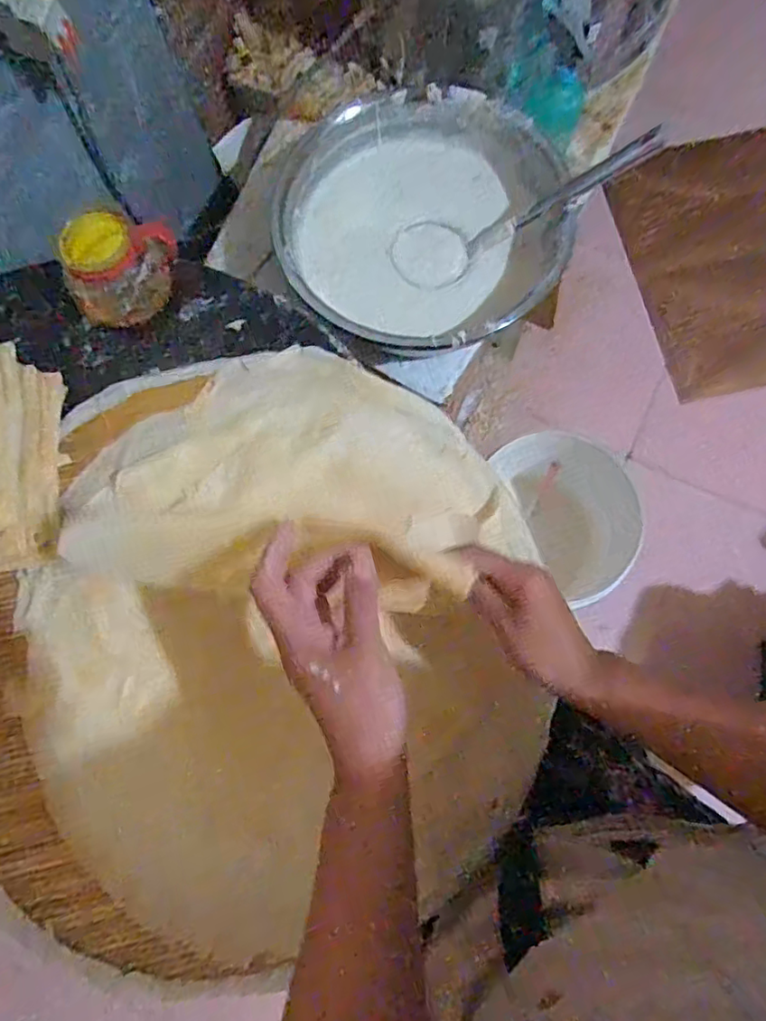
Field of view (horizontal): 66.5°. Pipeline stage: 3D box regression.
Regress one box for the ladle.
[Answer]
[{"bbox_3d":[0.174,-0.396,0.782,0.336,0.057,0.102,-19,76,25],"label":"ladle"}]

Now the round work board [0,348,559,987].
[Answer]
[{"bbox_3d":[-0.128,0.114,0.535,0.531,0.062,0.500,0,78,1],"label":"round work board"}]

